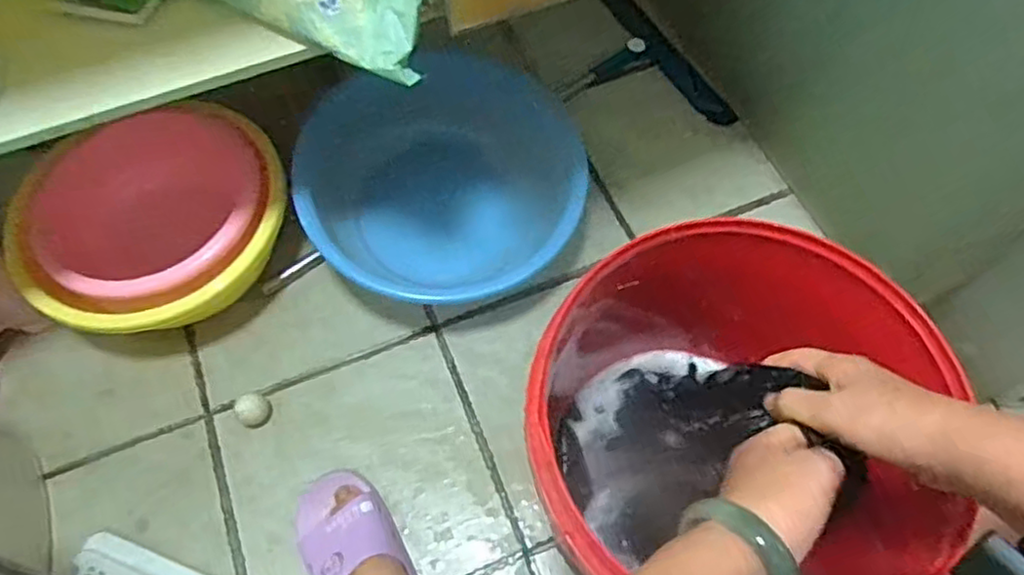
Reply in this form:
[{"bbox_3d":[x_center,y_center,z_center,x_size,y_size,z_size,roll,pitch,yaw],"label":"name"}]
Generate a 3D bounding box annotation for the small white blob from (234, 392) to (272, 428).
[{"bbox_3d":[-0.319,0.152,0.825,0.038,0.034,0.041,0,63,-1],"label":"small white blob"}]

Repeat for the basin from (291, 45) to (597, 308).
[{"bbox_3d":[-0.097,-0.127,0.901,0.357,0.145,0.294,-14,64,-8],"label":"basin"}]

